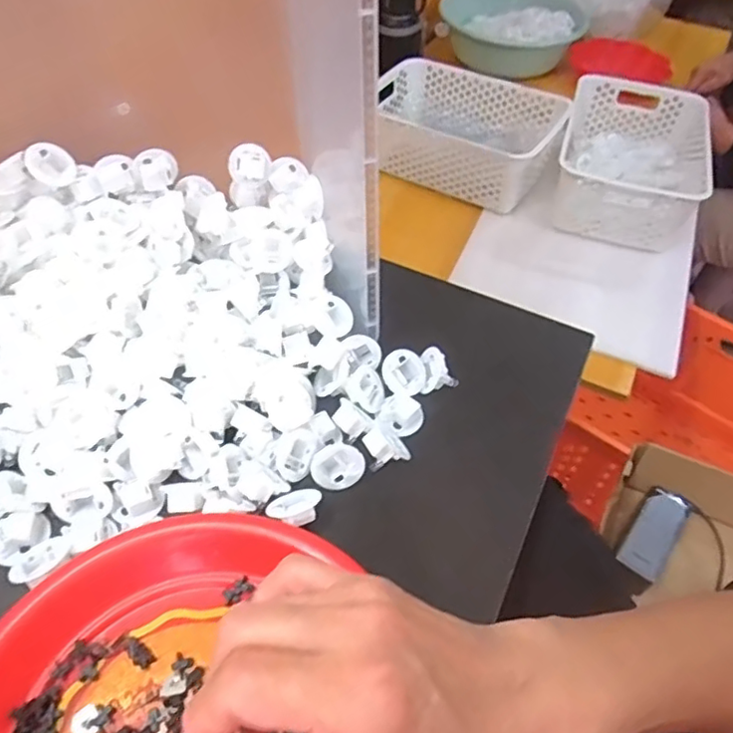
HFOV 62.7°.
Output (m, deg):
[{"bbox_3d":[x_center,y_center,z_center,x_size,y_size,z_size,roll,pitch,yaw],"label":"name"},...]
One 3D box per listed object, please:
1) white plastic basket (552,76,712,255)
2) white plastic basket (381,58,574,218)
[{"bbox_3d":[0.427,-0.340,0.983,0.219,0.127,0.311,19,53,11],"label":"white plastic basket"},{"bbox_3d":[0.159,-0.400,1.009,0.312,0.113,0.207,25,55,15],"label":"white plastic basket"}]

